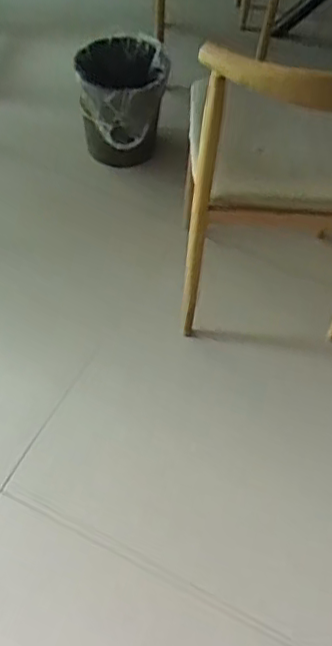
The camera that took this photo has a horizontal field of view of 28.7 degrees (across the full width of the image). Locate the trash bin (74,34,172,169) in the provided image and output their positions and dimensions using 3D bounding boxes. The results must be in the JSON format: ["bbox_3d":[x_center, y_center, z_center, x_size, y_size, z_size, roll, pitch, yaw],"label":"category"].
[{"bbox_3d":[-0.106,-0.519,1.557,0.217,0.256,0.235,-1,54,-5],"label":"trash bin"}]

